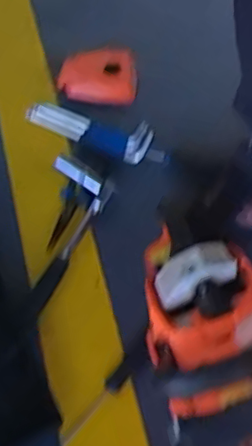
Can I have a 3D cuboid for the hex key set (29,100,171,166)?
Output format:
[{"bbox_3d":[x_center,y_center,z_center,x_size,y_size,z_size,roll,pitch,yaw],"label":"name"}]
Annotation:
[{"bbox_3d":[-0.046,-0.147,0.971,0.256,0.030,0.063,24,78,23],"label":"hex key set"}]

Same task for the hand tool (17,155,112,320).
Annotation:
[{"bbox_3d":[-0.105,0.018,0.853,0.086,0.034,0.238,19,61,14],"label":"hand tool"}]

